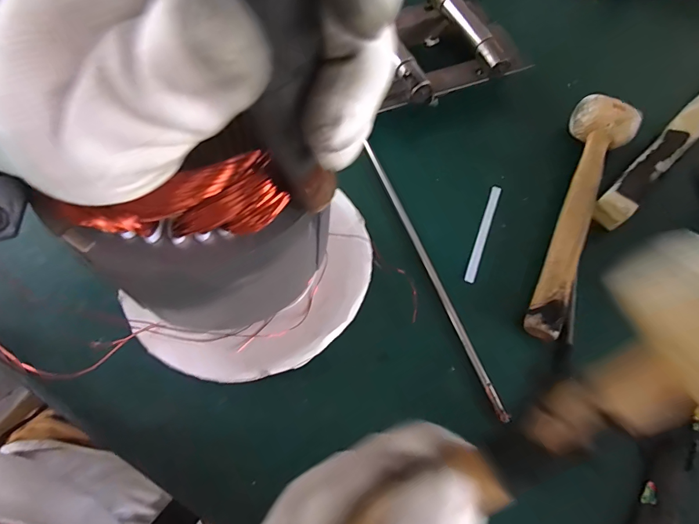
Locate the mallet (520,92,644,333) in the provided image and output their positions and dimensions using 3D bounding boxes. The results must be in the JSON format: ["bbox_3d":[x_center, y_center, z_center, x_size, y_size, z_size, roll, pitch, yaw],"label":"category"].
[{"bbox_3d":[0.199,-0.050,0.357,0.055,0.041,0.256,30,67,10],"label":"mallet"}]

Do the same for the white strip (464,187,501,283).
[{"bbox_3d":[0.125,-0.030,0.364,0.009,0.005,0.113,22,66,7],"label":"white strip"}]

